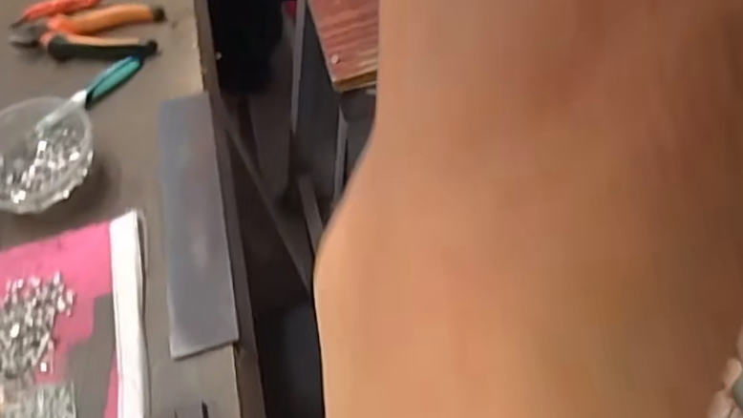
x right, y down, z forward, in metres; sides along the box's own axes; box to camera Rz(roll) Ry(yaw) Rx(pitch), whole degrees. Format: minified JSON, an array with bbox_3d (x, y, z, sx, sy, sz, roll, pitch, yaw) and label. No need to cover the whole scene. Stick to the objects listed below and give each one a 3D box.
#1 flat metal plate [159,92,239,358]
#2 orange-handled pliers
[{"bbox_3d":[-0.146,0.001,0.499,0.049,0.010,0.241,-10,59,-9],"label":"flat metal plate"},{"bbox_3d":[-0.290,-0.178,0.618,0.148,0.021,0.070,-4,57,6],"label":"orange-handled pliers"}]

